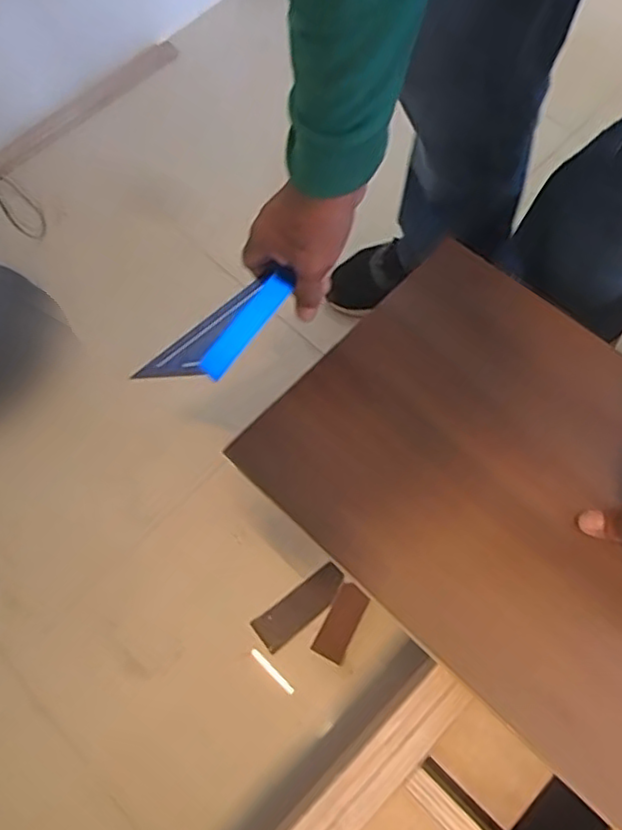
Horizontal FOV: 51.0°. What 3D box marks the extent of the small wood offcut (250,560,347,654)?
[{"bbox_3d":[-0.013,0.248,0.852,0.131,0.006,0.047,-39,71,-11],"label":"small wood offcut"}]

